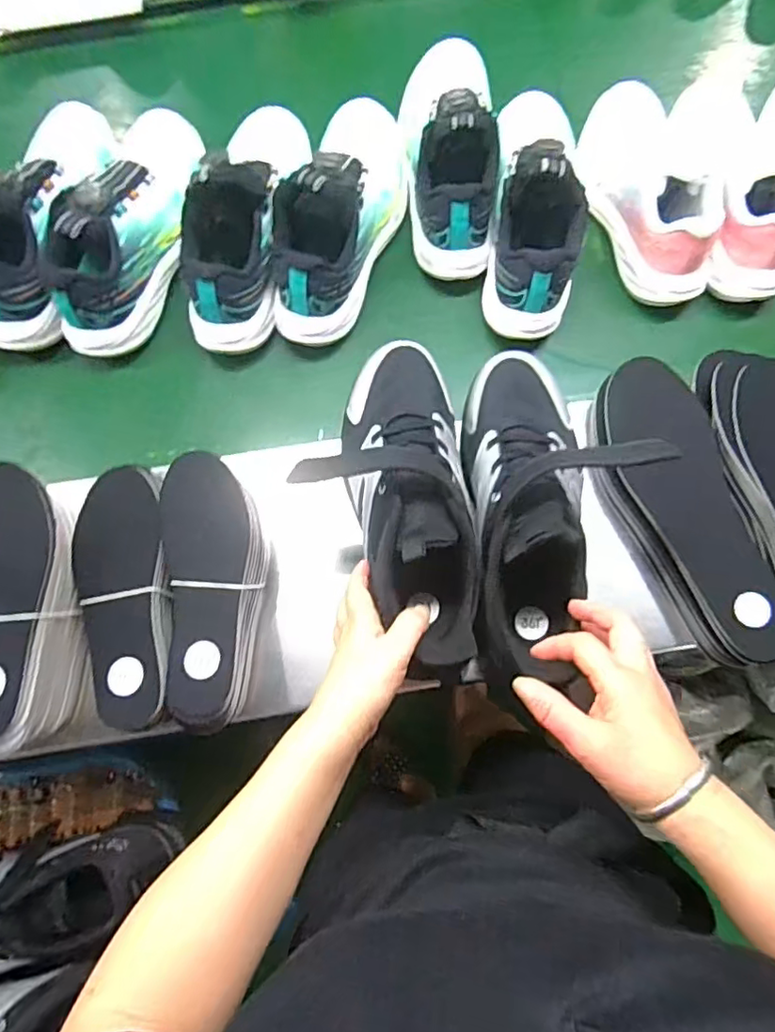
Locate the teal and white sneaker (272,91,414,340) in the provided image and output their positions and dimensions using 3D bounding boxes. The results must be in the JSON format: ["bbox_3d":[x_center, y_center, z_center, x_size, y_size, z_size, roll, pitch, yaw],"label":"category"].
[{"bbox_3d":[-0.047,-0.299,0.566,0.090,0.115,0.242,21,80,5],"label":"teal and white sneaker"}]

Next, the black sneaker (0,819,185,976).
[{"bbox_3d":[-0.340,0.362,0.540,0.275,0.114,0.097,-26,79,-4],"label":"black sneaker"}]

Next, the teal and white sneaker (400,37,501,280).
[{"bbox_3d":[0.059,-0.372,0.574,0.091,0.112,0.237,1,78,1],"label":"teal and white sneaker"}]

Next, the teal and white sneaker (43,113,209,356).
[{"bbox_3d":[-0.259,-0.291,0.579,0.103,0.095,0.255,8,79,3],"label":"teal and white sneaker"}]

